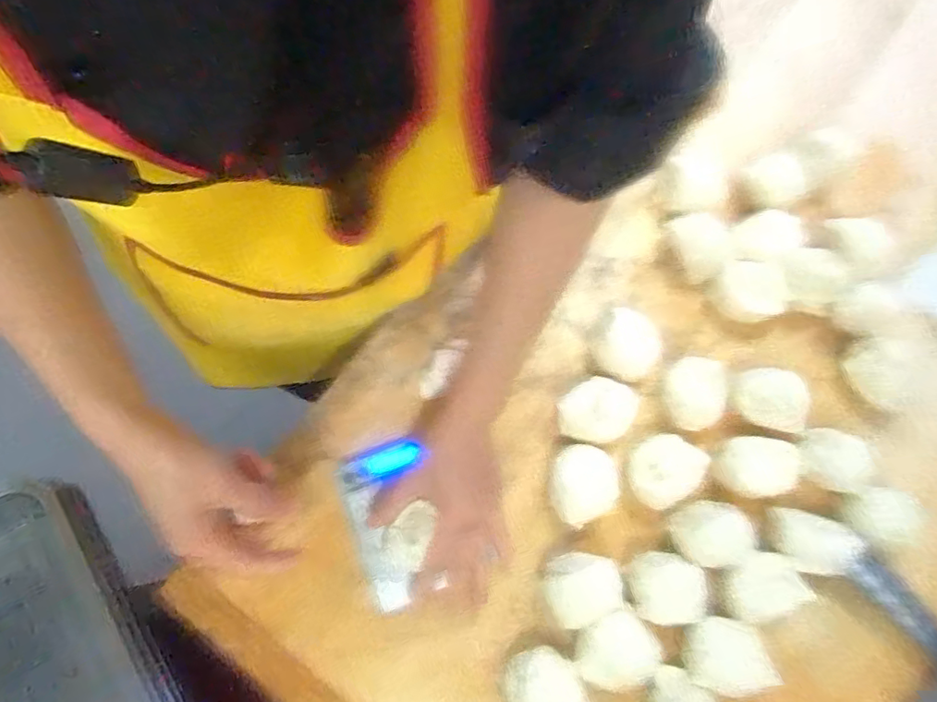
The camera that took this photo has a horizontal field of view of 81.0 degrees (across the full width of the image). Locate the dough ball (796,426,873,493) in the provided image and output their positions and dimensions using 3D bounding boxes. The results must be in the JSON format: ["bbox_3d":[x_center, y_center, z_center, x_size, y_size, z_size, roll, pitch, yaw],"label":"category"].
[{"bbox_3d":[0.308,0.090,0.463,0.042,0.024,0.053,-38,78,-11],"label":"dough ball"}]

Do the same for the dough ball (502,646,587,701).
[{"bbox_3d":[0.060,0.263,0.422,0.061,0.044,0.065,0,74,-1],"label":"dough ball"}]

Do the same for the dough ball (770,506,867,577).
[{"bbox_3d":[0.284,0.158,0.450,0.063,0.030,0.046,12,74,2],"label":"dough ball"}]

